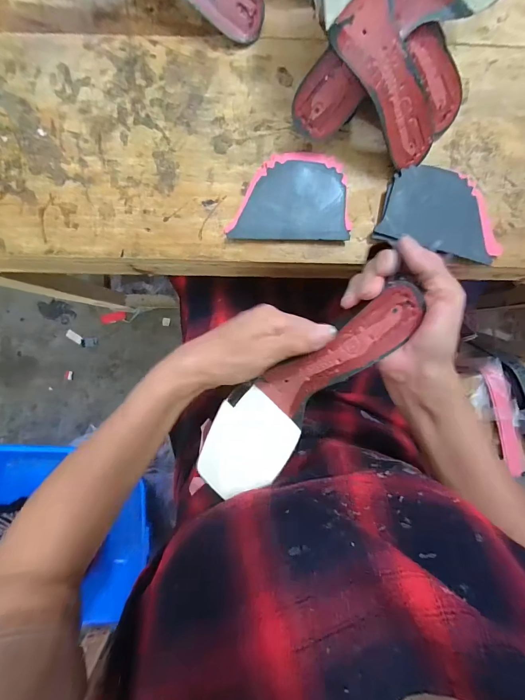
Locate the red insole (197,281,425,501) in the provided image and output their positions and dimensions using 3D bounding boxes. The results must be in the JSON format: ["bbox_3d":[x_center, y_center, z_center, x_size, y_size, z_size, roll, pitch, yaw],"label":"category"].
[{"bbox_3d":[0.039,0.034,0.279,0.077,0.051,0.227,45,102,-2],"label":"red insole"}]

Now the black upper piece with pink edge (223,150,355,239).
[{"bbox_3d":[0.030,-0.167,0.348,0.127,0.015,0.091,1,91,-1],"label":"black upper piece with pink edge"}]

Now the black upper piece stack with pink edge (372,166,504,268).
[{"bbox_3d":[0.201,-0.151,0.352,0.137,0.017,0.087,10,91,-1],"label":"black upper piece stack with pink edge"}]

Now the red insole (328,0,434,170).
[{"bbox_3d":[0.125,-0.245,0.300,0.152,0.018,0.056,36,90,-37],"label":"red insole"}]

